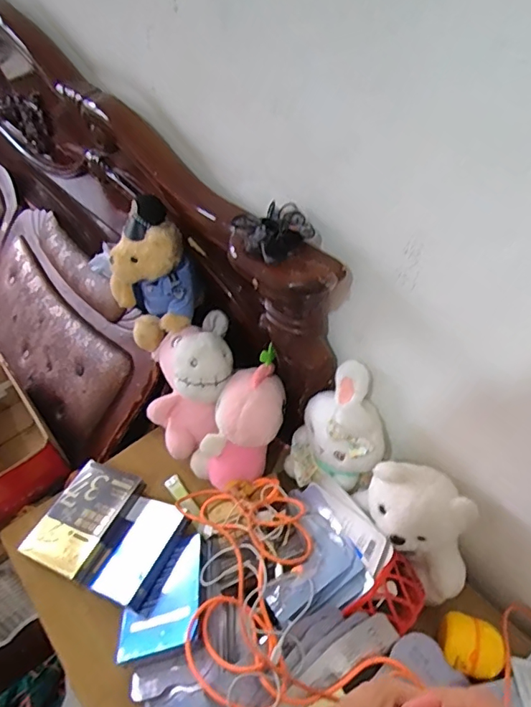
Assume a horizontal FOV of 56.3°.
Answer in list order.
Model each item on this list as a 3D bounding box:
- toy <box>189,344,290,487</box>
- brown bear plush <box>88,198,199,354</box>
[{"bbox_3d":[-0.025,0.107,0.796,0.092,0.244,0.110,35,21,33],"label":"toy"},{"bbox_3d":[-0.195,-0.135,0.831,0.150,0.199,0.147,-18,47,-12],"label":"brown bear plush"}]

